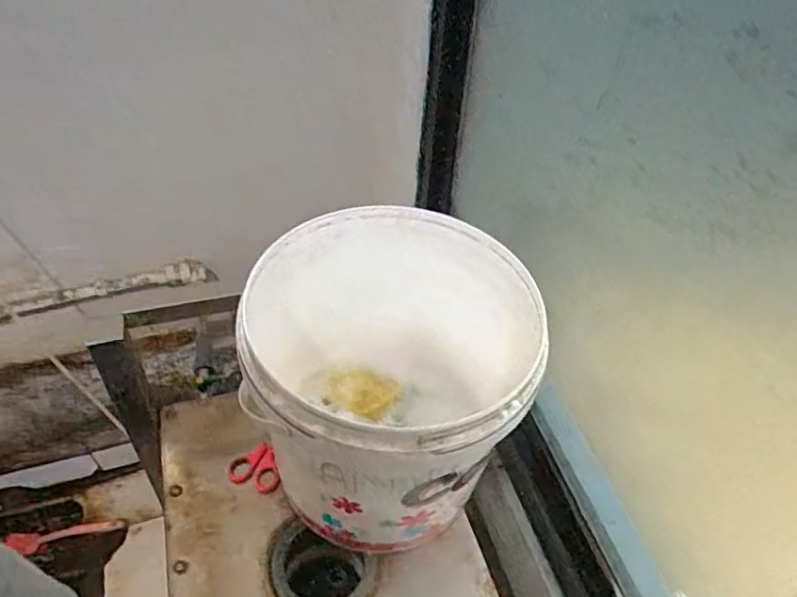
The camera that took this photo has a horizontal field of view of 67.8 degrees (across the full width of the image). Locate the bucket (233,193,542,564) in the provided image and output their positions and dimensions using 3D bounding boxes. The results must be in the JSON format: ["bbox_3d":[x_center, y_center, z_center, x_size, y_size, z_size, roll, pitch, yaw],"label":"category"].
[{"bbox_3d":[0.002,0.094,0.689,0.315,0.268,0.292,2,48,-2],"label":"bucket"}]

